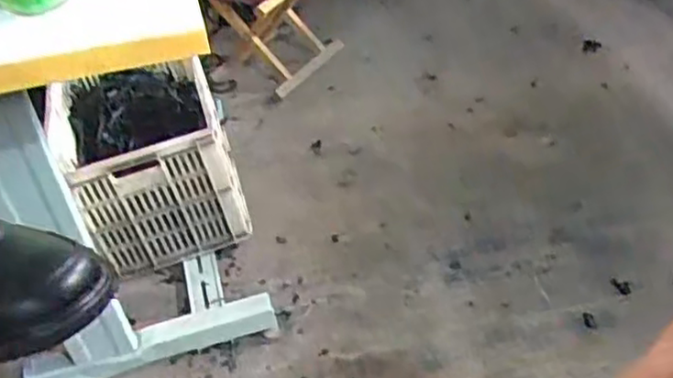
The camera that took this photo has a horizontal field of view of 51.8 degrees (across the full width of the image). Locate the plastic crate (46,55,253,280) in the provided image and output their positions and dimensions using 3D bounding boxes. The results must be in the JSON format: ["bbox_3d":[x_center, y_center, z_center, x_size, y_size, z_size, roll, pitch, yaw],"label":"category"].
[{"bbox_3d":[-0.426,-0.060,1.550,0.351,0.299,0.374,-17,41,-12],"label":"plastic crate"}]

